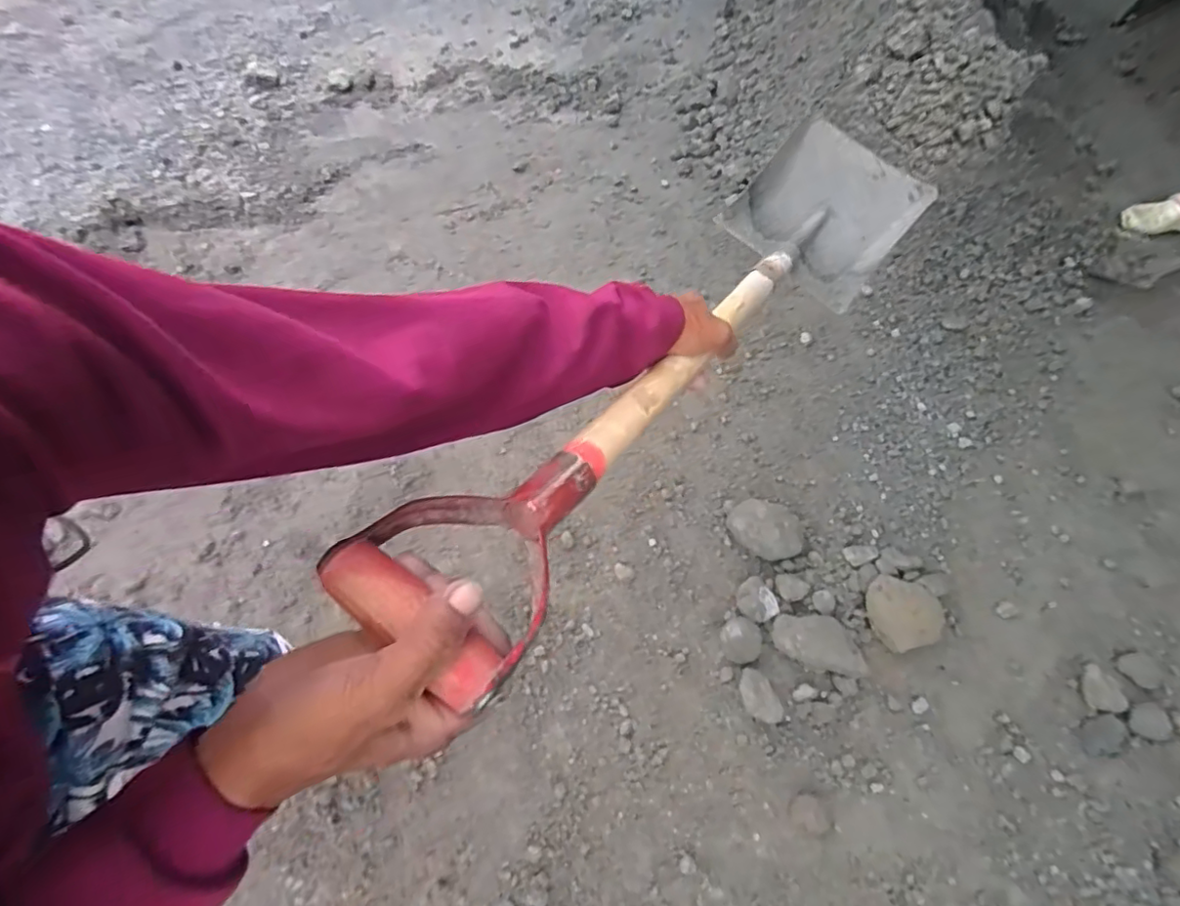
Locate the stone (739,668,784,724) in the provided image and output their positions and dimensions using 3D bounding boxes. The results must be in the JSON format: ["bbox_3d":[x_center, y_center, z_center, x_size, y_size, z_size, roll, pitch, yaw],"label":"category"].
[{"bbox_3d":[0.339,0.492,1.172,0.071,0.070,0.113,-25,70,-15],"label":"stone"}]

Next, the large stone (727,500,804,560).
[{"bbox_3d":[0.402,0.174,1.317,0.177,0.089,0.138,3,65,-3],"label":"large stone"}]

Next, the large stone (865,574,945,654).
[{"bbox_3d":[0.669,0.336,1.247,0.125,0.076,0.157,-15,68,-11],"label":"large stone"}]

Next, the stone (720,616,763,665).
[{"bbox_3d":[0.319,0.395,1.230,0.088,0.045,0.086,2,66,-4],"label":"stone"}]

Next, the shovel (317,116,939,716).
[{"bbox_3d":[0.170,-0.177,0.639,0.220,0.135,1.033,32,45,12],"label":"shovel"}]

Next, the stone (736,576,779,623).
[{"bbox_3d":[0.359,0.317,1.253,0.086,0.051,0.088,2,66,-4],"label":"stone"}]

